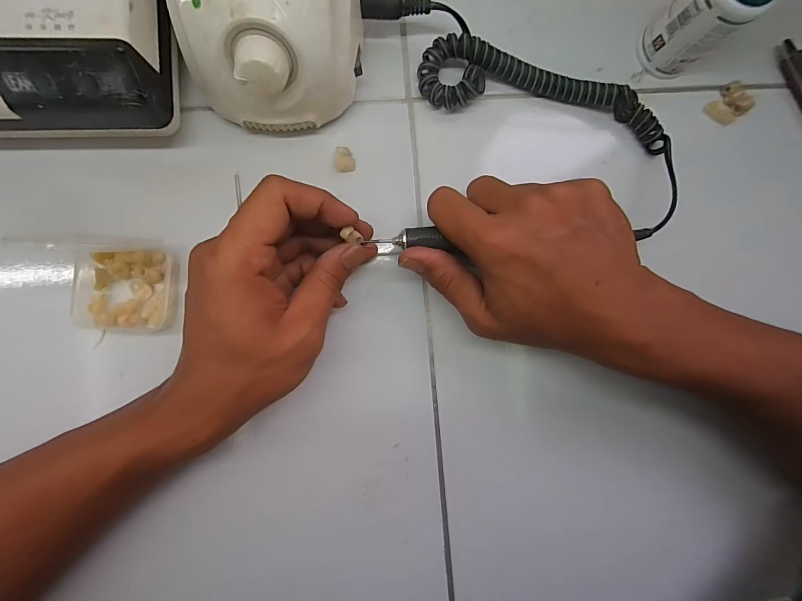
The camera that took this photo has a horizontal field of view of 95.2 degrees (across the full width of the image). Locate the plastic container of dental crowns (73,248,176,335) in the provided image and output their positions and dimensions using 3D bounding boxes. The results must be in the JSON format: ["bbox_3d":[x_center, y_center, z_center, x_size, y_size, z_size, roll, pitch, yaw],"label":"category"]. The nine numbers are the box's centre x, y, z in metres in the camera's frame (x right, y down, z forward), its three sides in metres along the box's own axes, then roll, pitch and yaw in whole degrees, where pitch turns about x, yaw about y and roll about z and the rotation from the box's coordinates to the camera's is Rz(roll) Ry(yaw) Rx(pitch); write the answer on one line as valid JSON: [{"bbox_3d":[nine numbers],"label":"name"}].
[{"bbox_3d":[-0.180,-0.007,0.240,0.056,0.015,0.055,0,90,-6],"label":"plastic container of dental crowns"}]

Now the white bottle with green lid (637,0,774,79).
[{"bbox_3d":[0.201,-0.189,0.235,0.033,0.081,0.041,-28,93,-5],"label":"white bottle with green lid"}]

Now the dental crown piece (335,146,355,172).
[{"bbox_3d":[-0.039,-0.099,0.259,0.014,0.010,0.017,0,90,-6],"label":"dental crown piece"}]

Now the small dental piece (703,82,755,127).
[{"bbox_3d":[0.251,-0.150,0.279,0.025,0.015,0.026,-38,93,-5],"label":"small dental piece"}]

